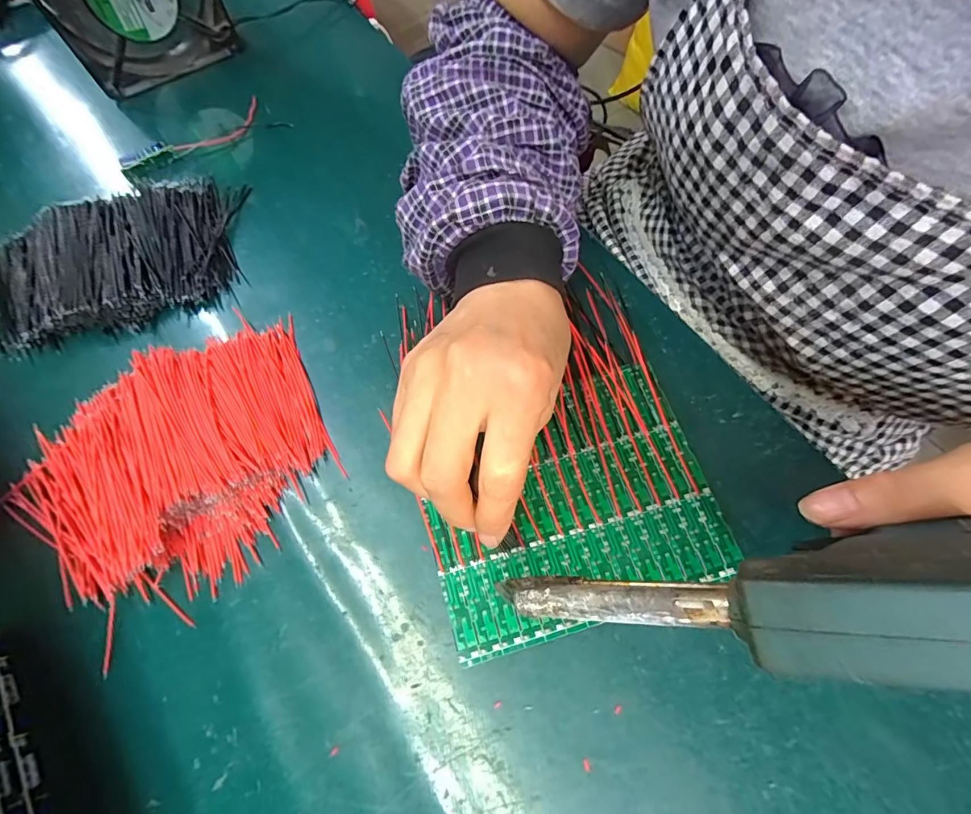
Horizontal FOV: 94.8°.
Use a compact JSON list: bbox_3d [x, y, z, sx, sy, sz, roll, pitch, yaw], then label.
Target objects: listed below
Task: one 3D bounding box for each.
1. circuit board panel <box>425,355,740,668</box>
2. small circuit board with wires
[{"bbox_3d":[0.043,0.049,0.241,0.149,0.006,0.121,-16,69,-6],"label":"circuit board panel"},{"bbox_3d":[-0.228,-0.218,0.359,0.128,0.010,0.040,-35,72,-12],"label":"small circuit board with wires"}]

